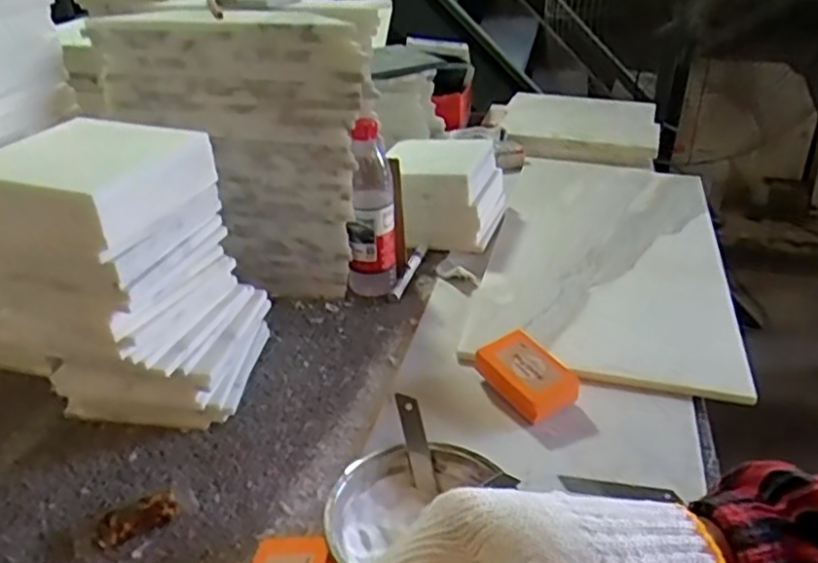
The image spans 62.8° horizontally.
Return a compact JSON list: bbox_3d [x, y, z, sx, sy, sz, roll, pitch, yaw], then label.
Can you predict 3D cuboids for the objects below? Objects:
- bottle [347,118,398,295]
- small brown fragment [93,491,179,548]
[{"bbox_3d":[-0.046,-0.089,0.851,0.062,0.212,0.065,-1,32,-4],"label":"bottle"},{"bbox_3d":[-0.230,0.203,0.568,0.067,0.019,0.029,-14,35,-23],"label":"small brown fragment"}]

